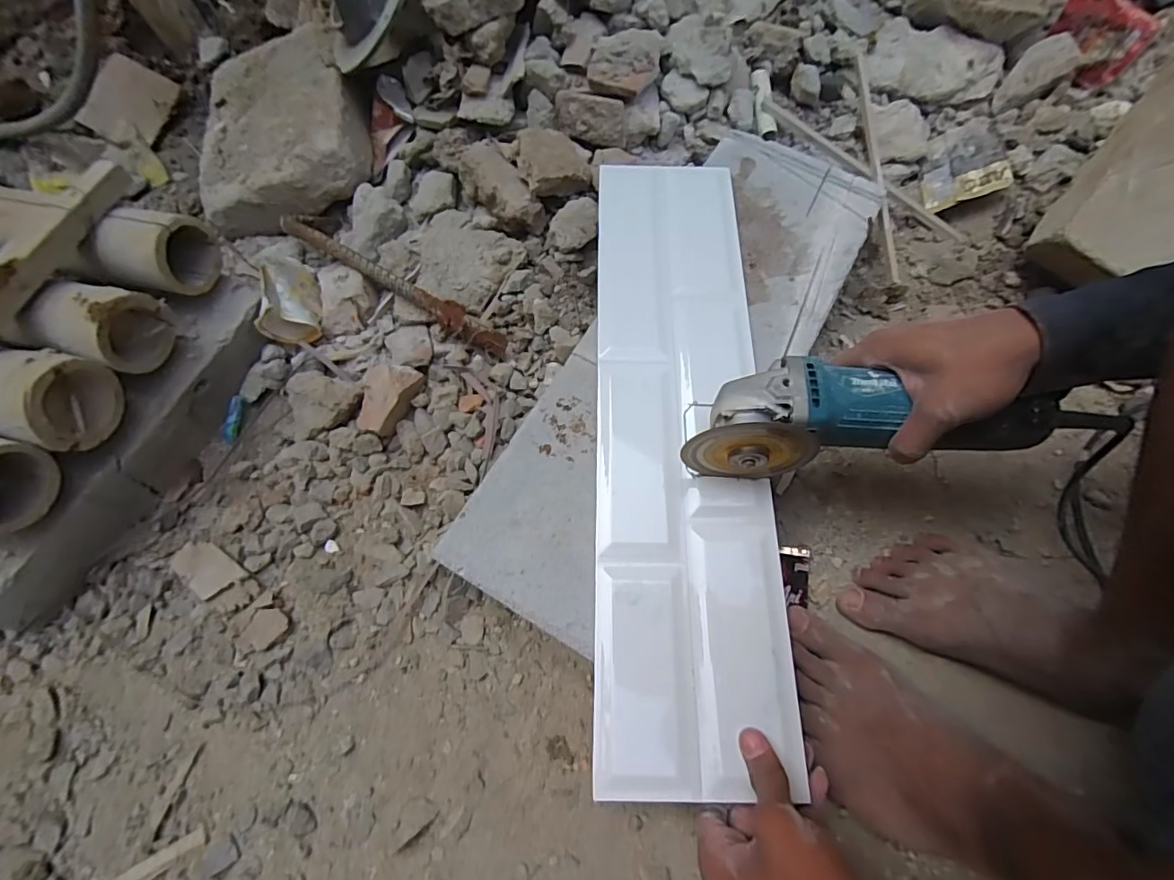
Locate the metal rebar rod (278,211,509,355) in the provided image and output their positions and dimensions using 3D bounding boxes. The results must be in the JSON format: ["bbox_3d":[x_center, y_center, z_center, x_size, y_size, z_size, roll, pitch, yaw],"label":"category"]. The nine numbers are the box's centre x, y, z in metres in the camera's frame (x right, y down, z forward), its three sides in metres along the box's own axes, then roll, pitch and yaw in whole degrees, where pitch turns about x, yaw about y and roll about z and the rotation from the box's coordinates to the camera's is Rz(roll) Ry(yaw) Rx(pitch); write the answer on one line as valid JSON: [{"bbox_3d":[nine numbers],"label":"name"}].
[{"bbox_3d":[-0.215,-0.179,0.560,0.306,0.019,0.031,32,72,10],"label":"metal rebar rod"}]

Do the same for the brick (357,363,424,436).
[{"bbox_3d":[-0.210,-0.045,0.530,0.047,0.031,0.077,13,70,4],"label":"brick"}]

